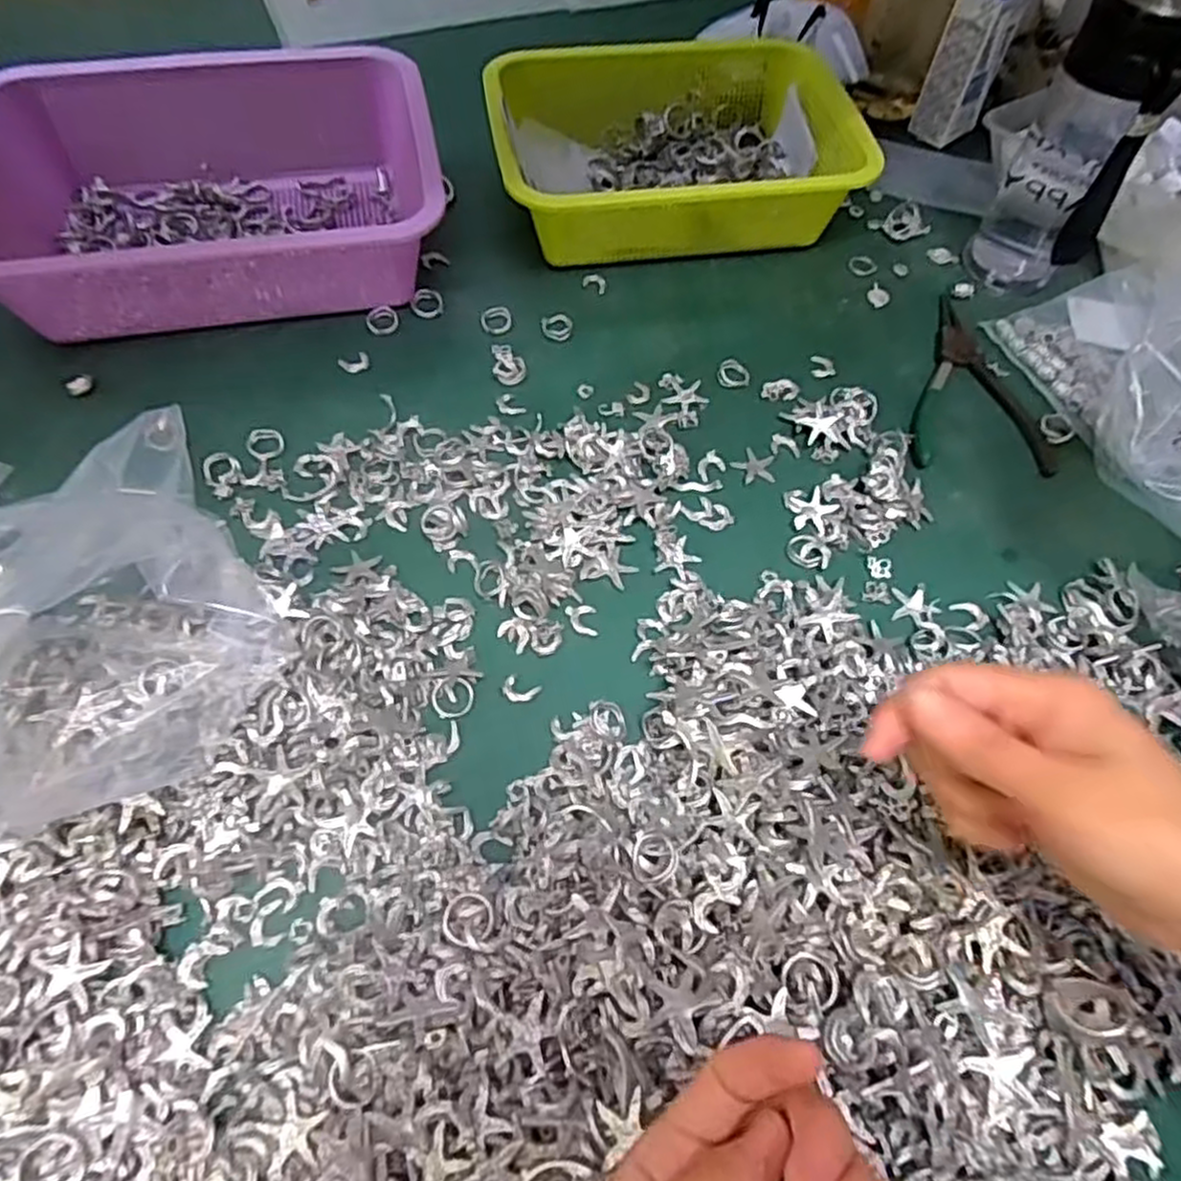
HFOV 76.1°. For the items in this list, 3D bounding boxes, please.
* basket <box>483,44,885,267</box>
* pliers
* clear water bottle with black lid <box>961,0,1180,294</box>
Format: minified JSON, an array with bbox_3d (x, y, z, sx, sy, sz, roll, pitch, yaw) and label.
[{"bbox_3d":[0.057,-0.336,0.582,0.254,0.081,0.175,-9,59,-9],"label":"basket"},{"bbox_3d":[0.257,-0.147,0.517,0.092,0.011,0.161,5,58,0],"label":"pliers"},{"bbox_3d":[0.327,-0.296,0.508,0.067,0.190,0.062,24,60,11],"label":"clear water bottle with black lid"}]

